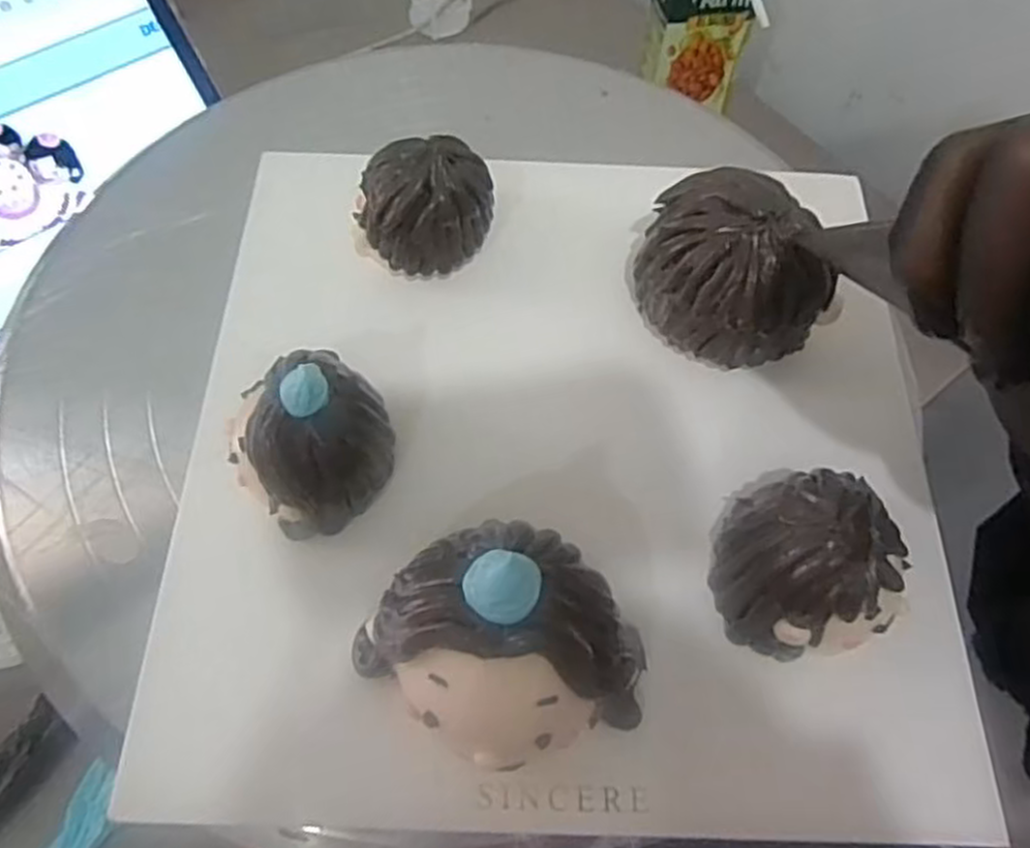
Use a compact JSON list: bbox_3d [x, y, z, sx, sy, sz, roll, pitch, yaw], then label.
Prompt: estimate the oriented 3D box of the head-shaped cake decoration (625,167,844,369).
[{"bbox_3d":[0.065,-0.043,0.230,0.046,0.044,0.052,-19,66,-11],"label":"head-shaped cake decoration"}]

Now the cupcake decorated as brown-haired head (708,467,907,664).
[{"bbox_3d":[0.077,0.033,0.198,0.045,0.036,0.050,-6,64,-5],"label":"cupcake decorated as brown-haired head"}]

